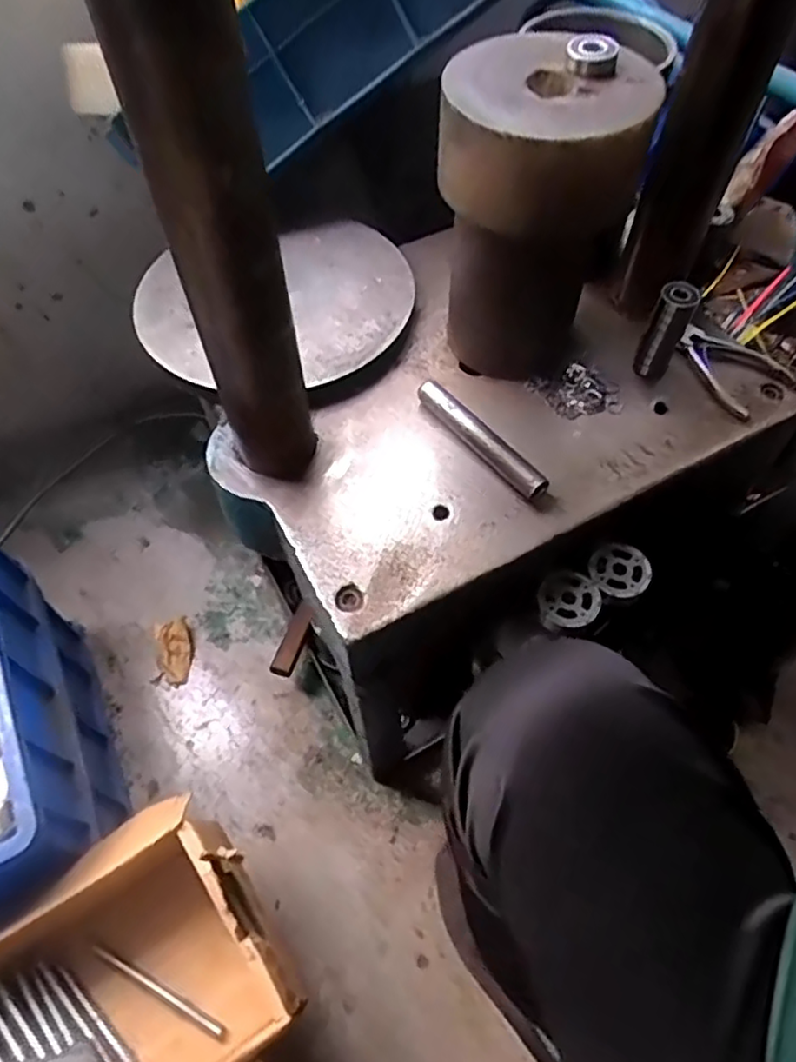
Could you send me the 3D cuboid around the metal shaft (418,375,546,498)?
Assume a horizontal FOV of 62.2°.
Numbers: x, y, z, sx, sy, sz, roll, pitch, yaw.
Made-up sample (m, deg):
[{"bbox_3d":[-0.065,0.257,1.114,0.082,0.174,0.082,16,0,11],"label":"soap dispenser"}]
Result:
[{"bbox_3d":[0.067,-0.077,0.553,0.021,0.020,0.143,-35,63,-19],"label":"metal shaft"}]

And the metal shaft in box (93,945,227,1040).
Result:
[{"bbox_3d":[-0.226,0.434,0.622,0.149,0.011,0.011,22,61,14],"label":"metal shaft in box"}]

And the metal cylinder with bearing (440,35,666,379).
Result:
[{"bbox_3d":[0.105,-0.240,0.529,0.142,0.224,0.138,6,58,5],"label":"metal cylinder with bearing"}]

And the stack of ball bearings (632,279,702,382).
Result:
[{"bbox_3d":[0.227,-0.170,0.562,0.030,0.091,0.023,24,61,15],"label":"stack of ball bearings"}]

